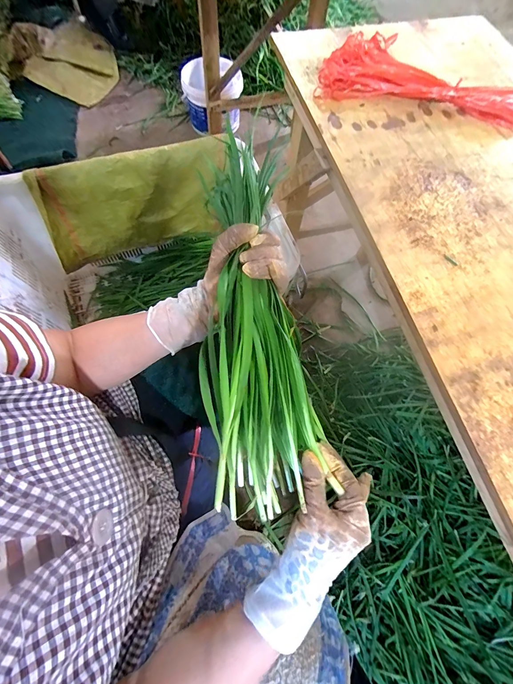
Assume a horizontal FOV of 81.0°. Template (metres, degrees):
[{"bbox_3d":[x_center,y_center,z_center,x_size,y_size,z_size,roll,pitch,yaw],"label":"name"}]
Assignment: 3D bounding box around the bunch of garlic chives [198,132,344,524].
[{"bbox_3d":[-0.002,-0.026,0.349,0.122,0.097,0.394,-5,80,-5],"label":"bunch of garlic chives"}]

